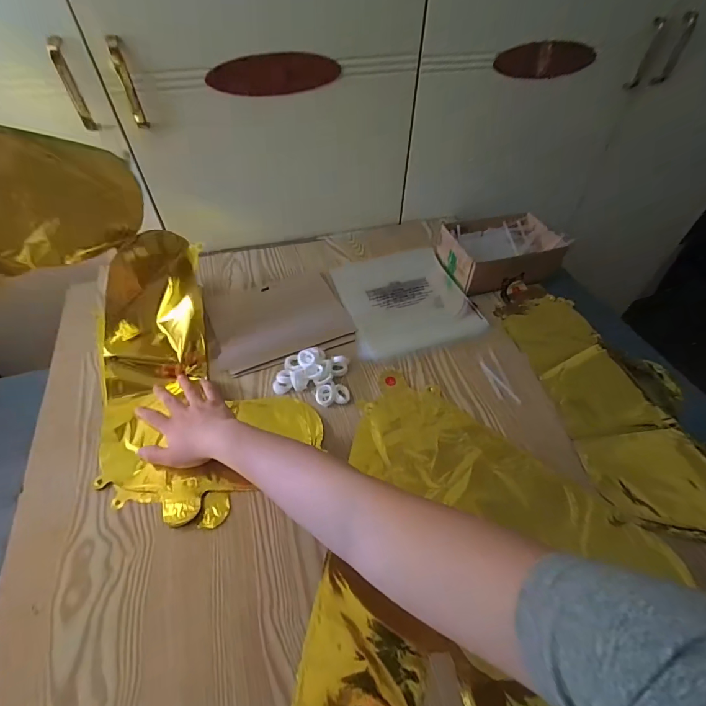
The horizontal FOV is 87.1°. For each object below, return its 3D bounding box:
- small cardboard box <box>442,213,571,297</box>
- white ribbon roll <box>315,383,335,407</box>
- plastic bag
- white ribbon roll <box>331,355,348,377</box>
[{"bbox_3d":[0.260,-0.182,0.668,0.194,0.066,0.141,-9,51,-9],"label":"small cardboard box"},{"bbox_3d":[-0.037,0.056,0.498,0.025,0.012,0.029,-13,52,-12],"label":"white ribbon roll"},{"bbox_3d":[0.090,-0.094,0.623,0.207,0.018,0.214,-10,51,-10],"label":"plastic bag"},{"bbox_3d":[-0.019,0.019,0.530,0.023,0.018,0.025,1,50,-1],"label":"white ribbon roll"}]

